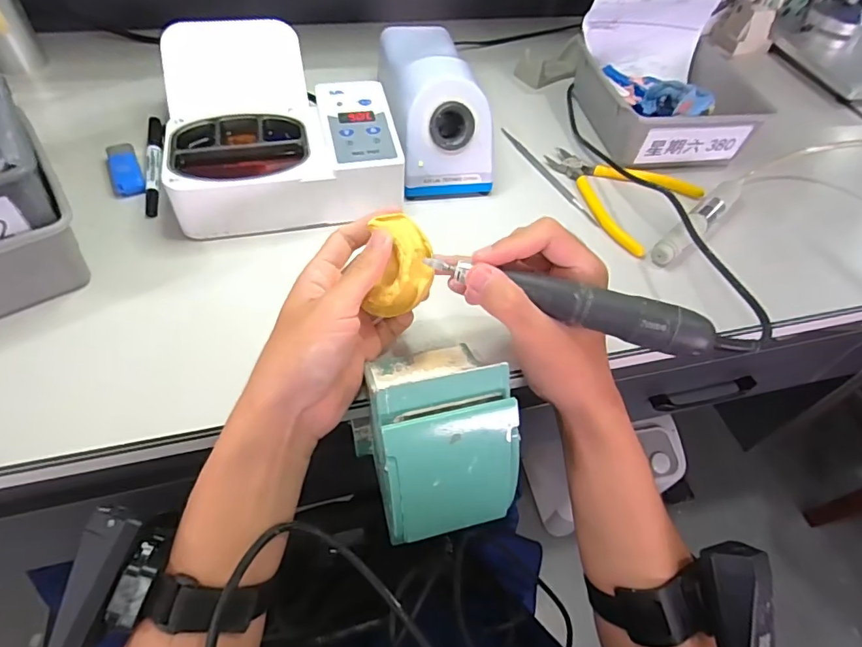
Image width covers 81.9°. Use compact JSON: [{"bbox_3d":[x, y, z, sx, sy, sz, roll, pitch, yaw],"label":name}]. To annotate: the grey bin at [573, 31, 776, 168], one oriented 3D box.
[{"bbox_3d":[0.258,-0.242,0.539,0.168,0.064,0.156,-2,53,-6],"label":"grey bin"}]

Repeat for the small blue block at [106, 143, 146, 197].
[{"bbox_3d":[-0.275,-0.139,0.448,0.025,0.012,0.066,-20,57,-19],"label":"small blue block"}]

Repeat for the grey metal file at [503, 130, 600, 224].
[{"bbox_3d":[0.115,-0.152,0.501,0.009,0.006,0.162,-21,57,-19],"label":"grey metal file"}]

